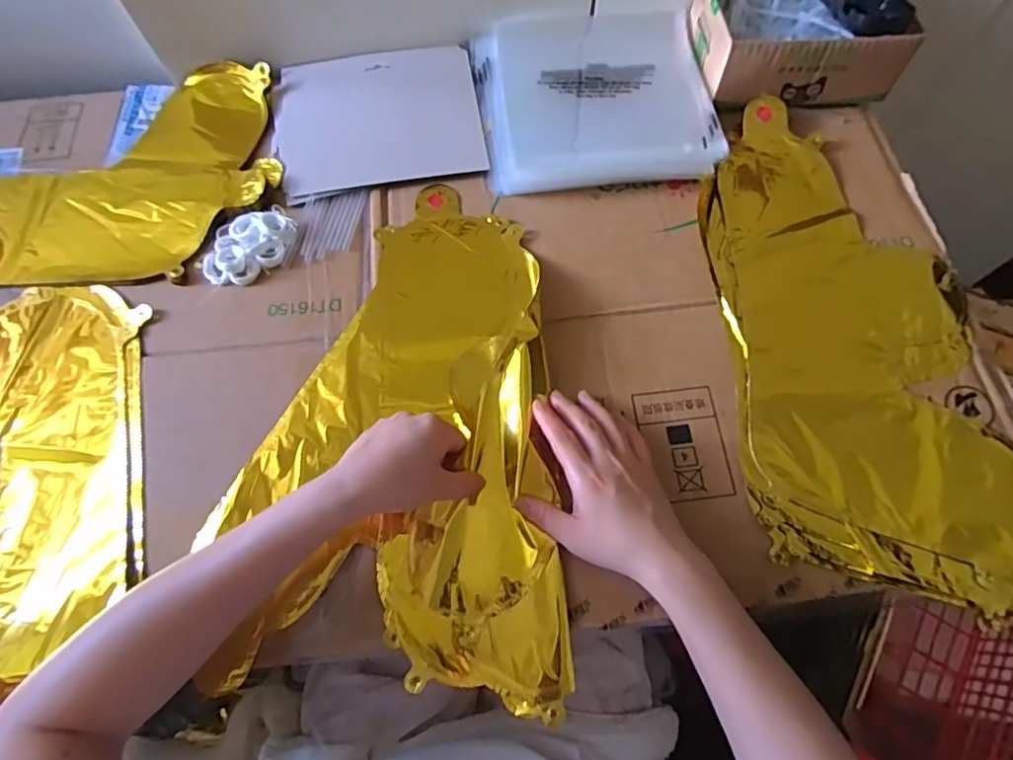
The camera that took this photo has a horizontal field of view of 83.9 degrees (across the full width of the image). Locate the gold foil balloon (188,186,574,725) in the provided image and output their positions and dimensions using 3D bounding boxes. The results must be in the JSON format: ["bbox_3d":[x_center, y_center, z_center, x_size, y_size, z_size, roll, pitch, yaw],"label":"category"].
[{"bbox_3d":[-0.092,0.030,0.452,0.251,0.034,0.416,-4,70,0],"label":"gold foil balloon"}]

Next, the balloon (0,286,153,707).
[{"bbox_3d":[-0.424,0.076,0.436,0.271,0.012,0.303,-11,70,-3],"label":"balloon"}]

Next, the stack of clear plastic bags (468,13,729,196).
[{"bbox_3d":[0.086,-0.289,0.566,0.223,0.020,0.219,-7,70,-2],"label":"stack of clear plastic bags"}]

